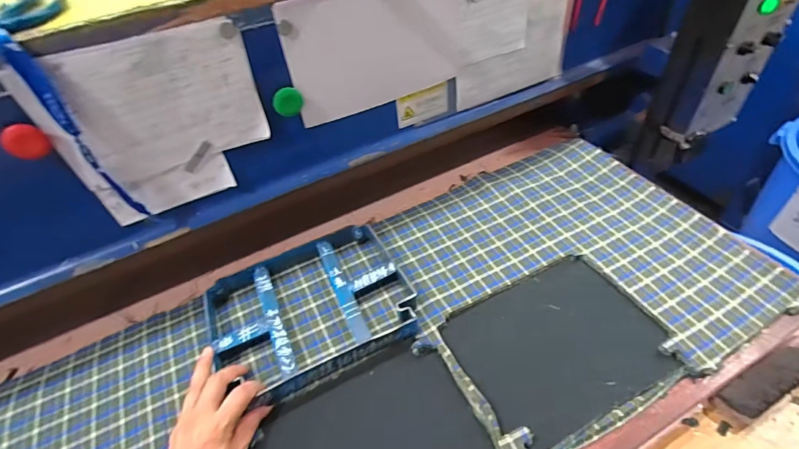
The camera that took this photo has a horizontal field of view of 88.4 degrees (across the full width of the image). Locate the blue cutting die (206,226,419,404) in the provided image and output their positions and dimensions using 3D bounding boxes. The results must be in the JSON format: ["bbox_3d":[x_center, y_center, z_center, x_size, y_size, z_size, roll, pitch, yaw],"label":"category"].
[{"bbox_3d":[-0.123,0.110,0.565,0.259,0.042,0.205,-21,50,-13],"label":"blue cutting die"}]

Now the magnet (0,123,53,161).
[{"bbox_3d":[-0.397,-0.087,0.438,0.009,0.041,0.037,22,54,23],"label":"magnet"}]

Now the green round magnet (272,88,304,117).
[{"bbox_3d":[-0.147,-0.163,0.546,0.040,0.040,0.015,-29,52,-20],"label":"green round magnet"}]

